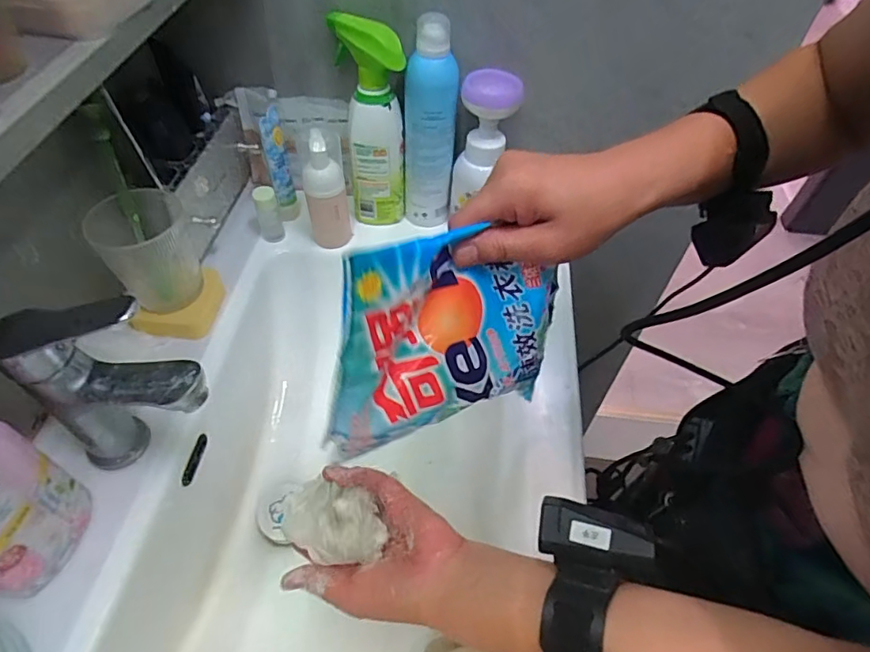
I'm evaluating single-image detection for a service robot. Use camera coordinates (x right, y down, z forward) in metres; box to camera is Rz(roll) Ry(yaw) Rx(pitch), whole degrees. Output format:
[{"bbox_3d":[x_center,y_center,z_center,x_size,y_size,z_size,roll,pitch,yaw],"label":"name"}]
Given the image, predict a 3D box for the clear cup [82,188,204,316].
[{"bbox_3d":[-0.284,-0.076,0.529,0.081,0.089,0.080,3,50,-3],"label":"clear cup"}]

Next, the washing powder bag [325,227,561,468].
[{"bbox_3d":[0.003,0.008,0.345,0.161,0.147,0.045,-12,36,-31],"label":"washing powder bag"}]

